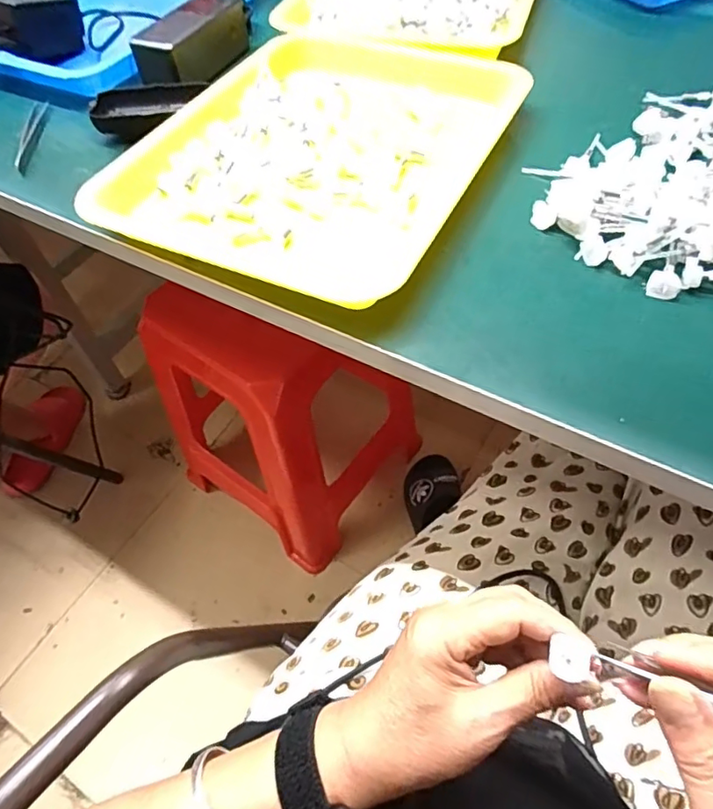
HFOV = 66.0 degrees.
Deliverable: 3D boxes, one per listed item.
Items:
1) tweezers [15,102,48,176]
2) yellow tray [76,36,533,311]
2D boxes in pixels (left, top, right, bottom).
[{"bbox_3d":[-0.303,-0.248,0.512,0.014,0.011,0.114,-7,55,-1],"label":"tweezers"},{"bbox_3d":[-0.028,-0.211,0.451,0.250,0.031,0.296,22,60,18],"label":"yellow tray"}]

